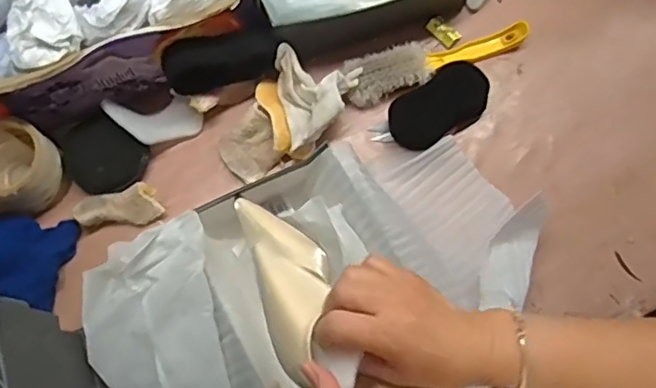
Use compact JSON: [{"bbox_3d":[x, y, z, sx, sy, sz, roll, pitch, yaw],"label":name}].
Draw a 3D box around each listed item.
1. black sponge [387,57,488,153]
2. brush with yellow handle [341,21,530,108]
[{"bbox_3d":[0.133,-0.105,0.703,0.121,0.045,0.066,-34,78,-10],"label":"black sponge"},{"bbox_3d":[0.134,-0.171,0.724,0.236,0.031,0.056,-21,76,-6],"label":"brush with yellow handle"}]

